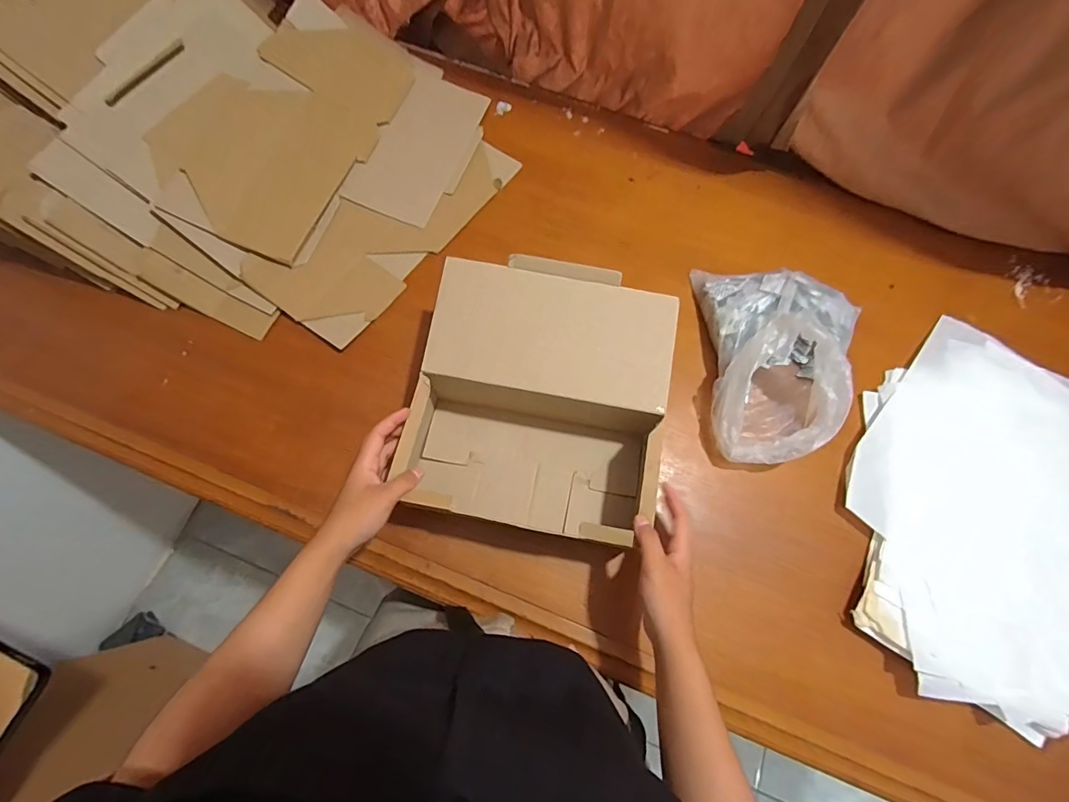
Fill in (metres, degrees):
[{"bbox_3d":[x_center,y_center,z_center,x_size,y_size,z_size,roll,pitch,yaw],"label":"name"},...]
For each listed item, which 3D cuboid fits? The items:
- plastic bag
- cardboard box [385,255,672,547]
[{"bbox_3d":[0.320,-0.056,0.564,0.194,0.123,0.266,4,72,-2],"label":"plastic bag"},{"bbox_3d":[0.005,-0.002,0.526,0.264,0.113,0.280,10,74,2],"label":"cardboard box"}]

